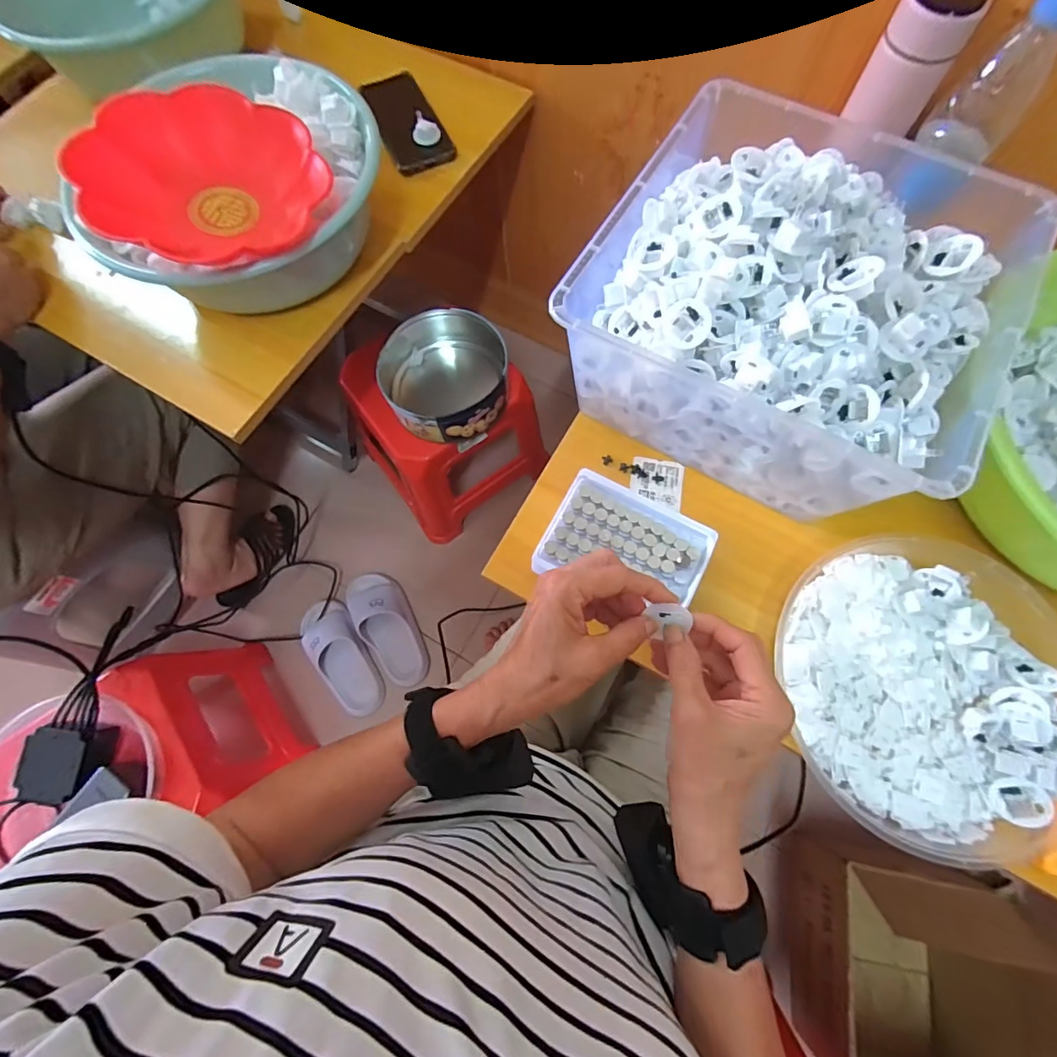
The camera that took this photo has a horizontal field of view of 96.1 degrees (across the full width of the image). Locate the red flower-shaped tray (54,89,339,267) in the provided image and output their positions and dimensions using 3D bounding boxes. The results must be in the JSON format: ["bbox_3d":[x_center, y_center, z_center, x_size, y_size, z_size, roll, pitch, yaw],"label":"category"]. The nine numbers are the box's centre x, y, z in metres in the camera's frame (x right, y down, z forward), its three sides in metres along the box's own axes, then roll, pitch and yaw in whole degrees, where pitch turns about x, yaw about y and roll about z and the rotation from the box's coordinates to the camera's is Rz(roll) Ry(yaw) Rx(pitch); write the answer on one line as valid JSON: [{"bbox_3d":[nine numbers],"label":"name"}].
[{"bbox_3d":[-0.297,-0.329,0.449,0.212,0.048,0.192,-3,76,-11],"label":"red flower-shaped tray"}]

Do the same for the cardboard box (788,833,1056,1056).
[{"bbox_3d":[0.486,0.599,0.617,0.248,0.230,0.285,14,74,6],"label":"cardboard box"}]

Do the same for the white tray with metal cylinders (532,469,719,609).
[{"bbox_3d":[0.082,0.018,0.411,0.130,0.035,0.097,26,75,9],"label":"white tray with metal cylinders"}]

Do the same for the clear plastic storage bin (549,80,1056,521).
[{"bbox_3d":[0.214,-0.192,0.408,0.302,0.140,0.287,29,76,10],"label":"clear plastic storage bin"}]

